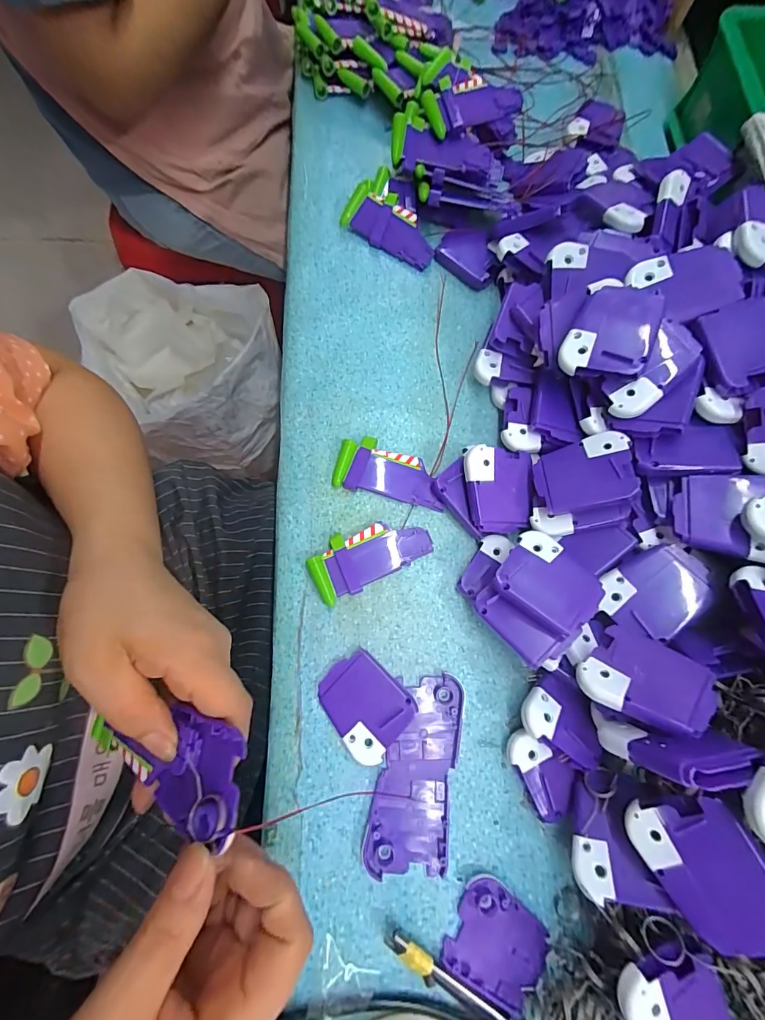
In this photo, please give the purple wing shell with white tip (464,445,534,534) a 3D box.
[{"bbox_3d":[0.084,-0.015,0.299,0.050,0.007,0.060,1,91,-7],"label":"purple wing shell with white tip"}]

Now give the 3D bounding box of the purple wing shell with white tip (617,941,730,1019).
[{"bbox_3d":[0.149,0.260,0.206,0.049,0.014,0.069,-21,90,-10],"label":"purple wing shell with white tip"}]

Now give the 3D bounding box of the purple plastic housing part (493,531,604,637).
[{"bbox_3d":[0.109,0.049,0.270,0.061,0.012,0.050,38,72,24],"label":"purple plastic housing part"}]

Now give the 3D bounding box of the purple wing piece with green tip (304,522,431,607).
[{"bbox_3d":[-0.009,0.032,0.304,0.088,0.011,0.041,-27,78,-8],"label":"purple wing piece with green tip"}]

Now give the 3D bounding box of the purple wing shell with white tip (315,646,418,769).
[{"bbox_3d":[-0.013,0.131,0.278,0.060,0.013,0.051,43,79,9],"label":"purple wing shell with white tip"}]

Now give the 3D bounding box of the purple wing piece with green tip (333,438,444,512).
[{"bbox_3d":[0.006,-0.030,0.319,0.083,0.011,0.041,13,76,2],"label":"purple wing piece with green tip"}]

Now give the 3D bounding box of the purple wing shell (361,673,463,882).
[{"bbox_3d":[0.023,0.172,0.272,0.050,0.007,0.118,10,76,1],"label":"purple wing shell"}]

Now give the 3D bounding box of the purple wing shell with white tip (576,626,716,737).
[{"bbox_3d":[0.152,0.097,0.238,0.062,0.008,0.049,19,55,33],"label":"purple wing shell with white tip"}]

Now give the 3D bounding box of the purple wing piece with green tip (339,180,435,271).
[{"bbox_3d":[0.007,-0.255,0.369,0.090,0.023,0.042,35,78,7],"label":"purple wing piece with green tip"}]

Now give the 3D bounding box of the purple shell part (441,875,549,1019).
[{"bbox_3d":[0.071,0.263,0.248,0.058,0.006,0.051,34,78,7],"label":"purple shell part"}]

